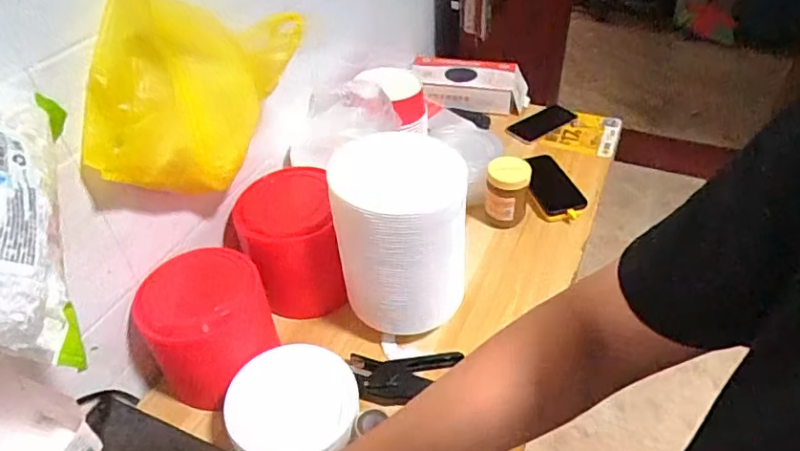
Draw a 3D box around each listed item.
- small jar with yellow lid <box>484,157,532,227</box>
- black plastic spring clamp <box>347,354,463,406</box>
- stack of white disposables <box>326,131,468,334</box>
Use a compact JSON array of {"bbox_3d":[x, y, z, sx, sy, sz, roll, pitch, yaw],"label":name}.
[{"bbox_3d":[0.184,-0.053,0.984,0.070,0.116,0.064,-2,42,2],"label":"small jar with yellow lid"},{"bbox_3d":[0.006,0.206,0.772,0.148,0.015,0.074,1,43,5],"label":"black plastic spring clamp"},{"bbox_3d":[0.000,0.012,0.778,0.167,0.228,0.157,-2,42,2],"label":"stack of white disposables"}]

